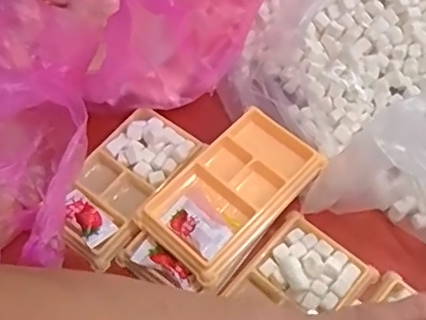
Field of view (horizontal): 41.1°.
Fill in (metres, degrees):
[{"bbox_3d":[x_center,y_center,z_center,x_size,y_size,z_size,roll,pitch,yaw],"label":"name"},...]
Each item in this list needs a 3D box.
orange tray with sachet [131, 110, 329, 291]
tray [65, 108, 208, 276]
[{"bbox_3d":[0.015,0.023,0.440,0.080,0.023,0.137,38,67,23],"label":"orange tray with sachet"},{"bbox_3d":[-0.073,0.019,0.469,0.075,0.024,0.134,33,65,21],"label":"tray"}]

